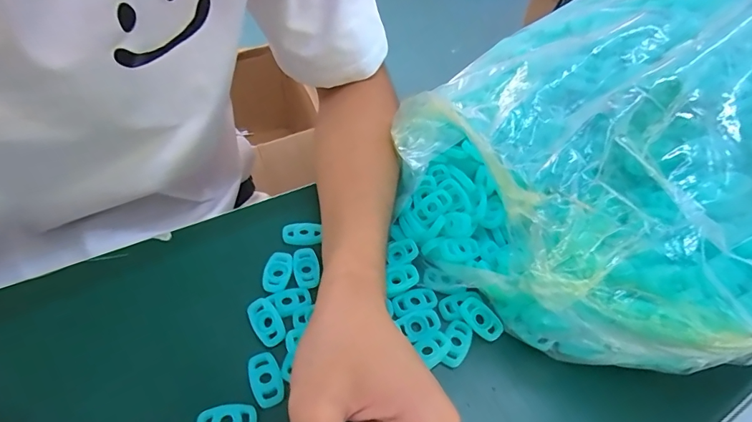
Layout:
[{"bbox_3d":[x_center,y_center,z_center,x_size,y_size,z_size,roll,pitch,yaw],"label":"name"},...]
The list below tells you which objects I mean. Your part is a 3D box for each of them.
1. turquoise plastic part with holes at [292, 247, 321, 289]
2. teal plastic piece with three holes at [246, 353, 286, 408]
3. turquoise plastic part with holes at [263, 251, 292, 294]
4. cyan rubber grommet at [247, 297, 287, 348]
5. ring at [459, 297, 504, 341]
[{"bbox_3d":[-0.050,0.041,0.313,0.018,0.005,0.031,-10,51,-13],"label":"turquoise plastic part with holes"},{"bbox_3d":[-0.067,0.100,0.261,0.019,0.004,0.032,-23,54,-22],"label":"teal plastic piece with three holes"},{"bbox_3d":[-0.071,0.043,0.309,0.018,0.004,0.032,7,49,2],"label":"turquoise plastic part with holes"},{"bbox_3d":[-0.071,0.072,0.282,0.017,0.007,0.031,-25,55,-23],"label":"cyan rubber grommet"},{"bbox_3d":[0.071,0.074,0.297,0.018,0.007,0.031,-35,60,-29],"label":"ring"}]

